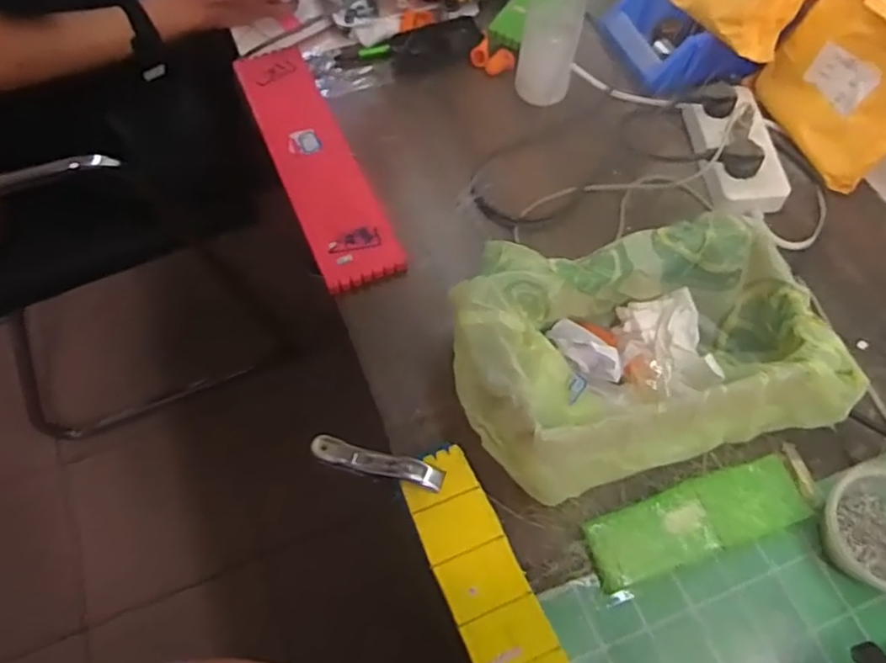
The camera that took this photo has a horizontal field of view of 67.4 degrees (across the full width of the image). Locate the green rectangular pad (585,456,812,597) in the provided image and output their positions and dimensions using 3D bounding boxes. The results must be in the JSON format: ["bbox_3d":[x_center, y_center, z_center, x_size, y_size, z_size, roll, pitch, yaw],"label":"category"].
[{"bbox_3d":[0.207,0.154,0.543,0.182,0.012,0.057,-16,62,-10],"label":"green rectangular pad"}]

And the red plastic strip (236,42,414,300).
[{"bbox_3d":[-0.140,-0.193,0.721,0.083,0.012,0.344,-21,63,-12],"label":"red plastic strip"}]

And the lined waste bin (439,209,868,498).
[{"bbox_3d":[0.161,0.004,0.564,0.295,0.109,0.213,-14,62,-9],"label":"lined waste bin"}]

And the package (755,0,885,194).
[{"bbox_3d":[0.416,-0.260,0.679,0.058,0.152,0.168,-15,62,-9],"label":"package"}]

